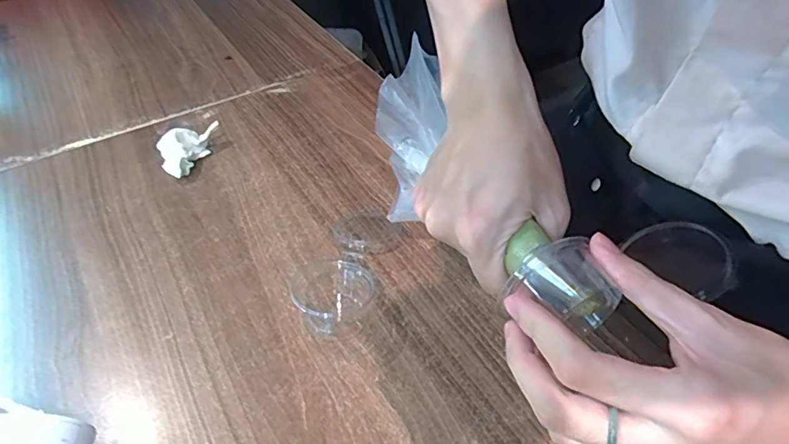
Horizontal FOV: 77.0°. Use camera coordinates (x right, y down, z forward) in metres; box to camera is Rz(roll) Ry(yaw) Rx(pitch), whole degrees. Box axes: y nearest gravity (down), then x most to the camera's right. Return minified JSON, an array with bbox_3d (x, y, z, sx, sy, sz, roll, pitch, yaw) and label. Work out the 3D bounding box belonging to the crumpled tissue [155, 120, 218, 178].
[{"bbox_3d":[-0.203,-0.073,0.498,0.060,0.032,0.044,-20,49,-18],"label":"crumpled tissue"}]

